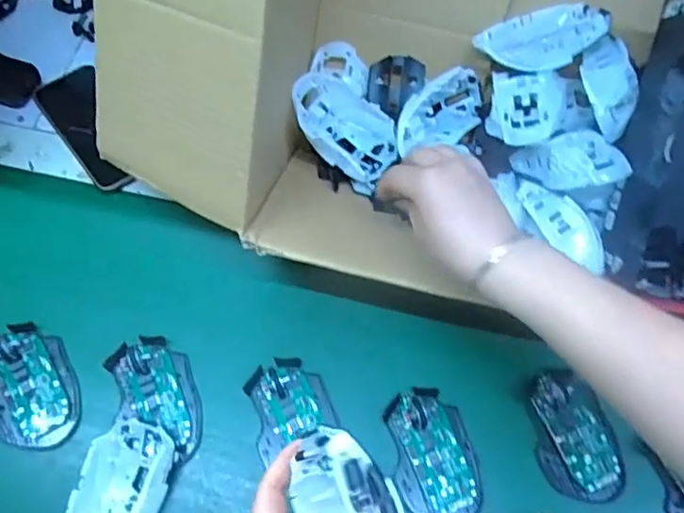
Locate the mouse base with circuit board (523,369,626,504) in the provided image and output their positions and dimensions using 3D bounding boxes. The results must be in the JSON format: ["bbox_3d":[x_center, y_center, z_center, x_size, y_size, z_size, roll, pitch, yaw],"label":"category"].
[{"bbox_3d":[0.209,0.160,0.516,0.065,0.022,0.111,-13,67,-9],"label":"mouse base with circuit board"}]

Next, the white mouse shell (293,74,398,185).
[{"bbox_3d":[-0.001,-0.127,0.555,0.111,0.030,0.071,42,65,-19],"label":"white mouse shell"}]

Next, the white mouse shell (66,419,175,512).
[{"bbox_3d":[-0.183,0.197,0.476,0.068,0.032,0.112,13,65,3],"label":"white mouse shell"}]

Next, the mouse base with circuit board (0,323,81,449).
[{"bbox_3d":[-0.280,0.114,0.512,0.071,0.017,0.111,-20,68,-12],"label":"mouse base with circuit board"}]

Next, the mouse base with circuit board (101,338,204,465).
[{"bbox_3d":[-0.165,0.127,0.517,0.066,0.016,0.113,-20,68,-12],"label":"mouse base with circuit board"}]

